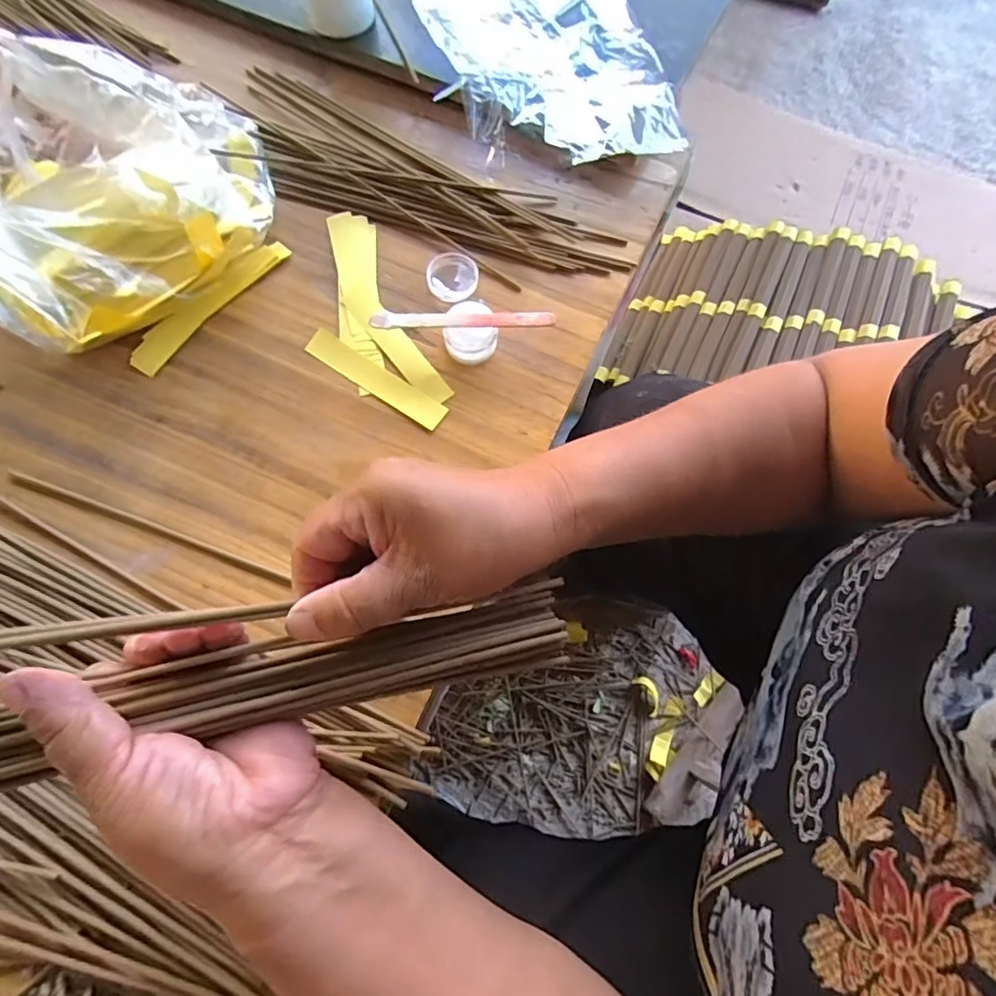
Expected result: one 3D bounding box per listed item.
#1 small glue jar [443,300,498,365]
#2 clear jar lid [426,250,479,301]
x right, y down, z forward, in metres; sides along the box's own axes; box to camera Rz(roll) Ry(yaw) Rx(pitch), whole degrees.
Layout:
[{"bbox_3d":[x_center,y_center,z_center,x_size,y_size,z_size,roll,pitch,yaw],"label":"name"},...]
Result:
[{"bbox_3d":[-0.018,-0.113,0.373,0.035,0.026,0.033,0,72,-1],"label":"small glue jar"},{"bbox_3d":[-0.034,-0.166,0.403,0.037,0.005,0.039,0,72,-1],"label":"clear jar lid"}]

